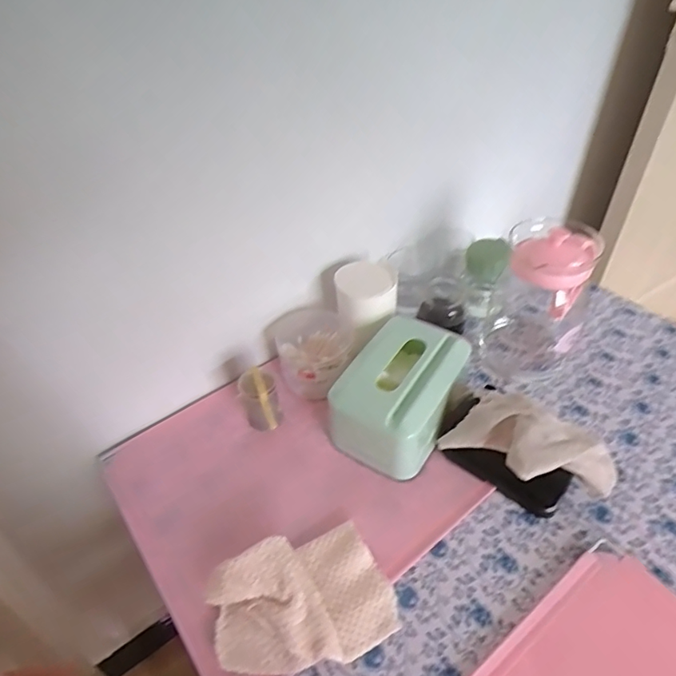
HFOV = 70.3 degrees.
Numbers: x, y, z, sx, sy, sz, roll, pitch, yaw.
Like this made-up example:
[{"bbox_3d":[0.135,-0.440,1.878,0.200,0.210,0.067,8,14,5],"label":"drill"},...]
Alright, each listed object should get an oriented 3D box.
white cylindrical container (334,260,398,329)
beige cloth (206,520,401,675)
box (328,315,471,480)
[{"bbox_3d":[0.038,-0.059,0.658,0.083,0.061,0.071,-2,43,2],"label":"white cylindrical container"},{"bbox_3d":[-0.034,0.247,0.455,0.163,0.048,0.108,-15,45,-12],"label":"beige cloth"},{"bbox_3d":[0.075,0.069,0.594,0.122,0.096,0.173,20,48,22],"label":"box"}]

